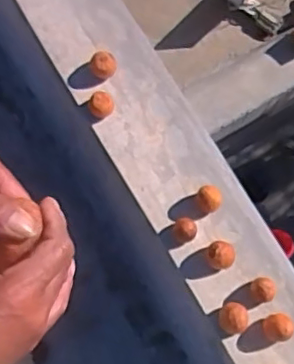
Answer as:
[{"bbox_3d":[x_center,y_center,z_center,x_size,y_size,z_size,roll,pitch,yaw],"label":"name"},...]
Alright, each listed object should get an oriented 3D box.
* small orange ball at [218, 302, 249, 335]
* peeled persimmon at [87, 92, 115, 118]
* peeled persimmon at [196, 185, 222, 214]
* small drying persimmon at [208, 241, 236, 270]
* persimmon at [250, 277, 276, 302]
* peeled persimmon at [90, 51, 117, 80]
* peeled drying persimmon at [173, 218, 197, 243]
[{"bbox_3d":[0.160,0.250,1.093,0.053,0.040,0.053,0,77,-1],"label":"small orange ball"},{"bbox_3d":[-0.092,-0.152,1.195,0.054,0.041,0.050,-8,77,-3],"label":"peeled persimmon"},{"bbox_3d":[0.120,0.034,1.150,0.048,0.042,0.045,0,77,-1],"label":"peeled persimmon"},{"bbox_3d":[0.138,0.139,1.122,0.052,0.061,0.049,0,77,-1],"label":"small drying persimmon"},{"bbox_3d":[0.218,0.200,1.111,0.047,0.042,0.047,0,77,-1],"label":"persimmon"},{"bbox_3d":[-0.089,-0.238,1.213,0.054,0.060,0.052,-3,77,-1],"label":"peeled persimmon"},{"bbox_3d":[0.072,0.093,1.137,0.044,0.046,0.042,0,77,-1],"label":"peeled drying persimmon"}]

